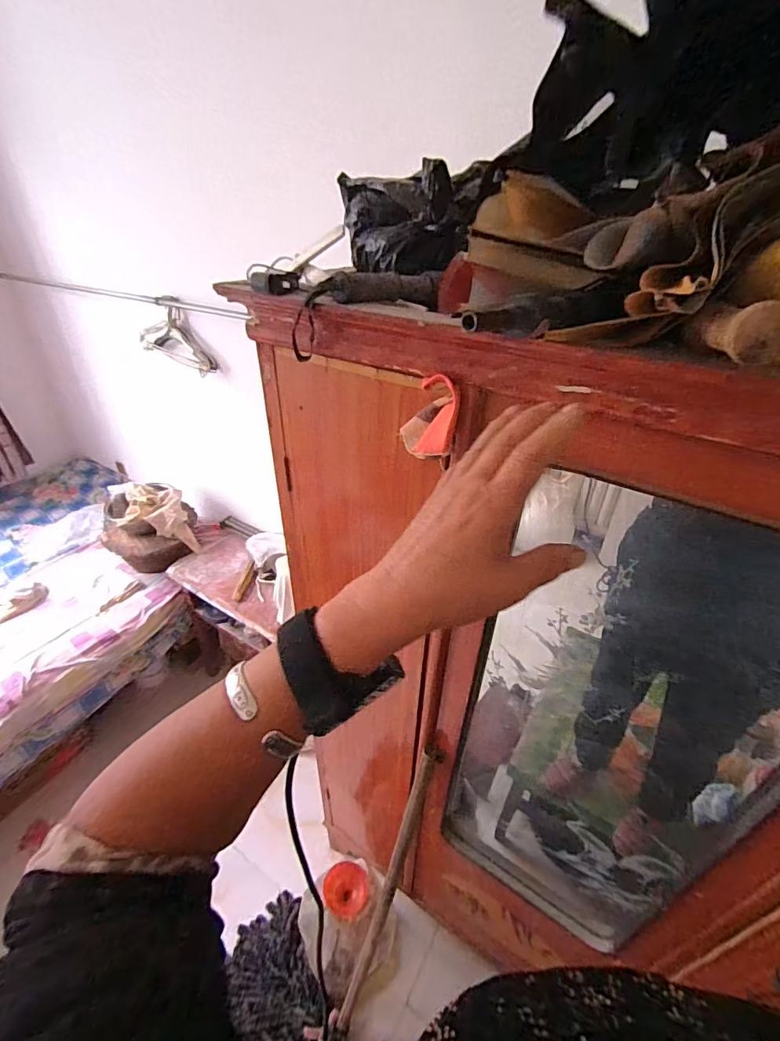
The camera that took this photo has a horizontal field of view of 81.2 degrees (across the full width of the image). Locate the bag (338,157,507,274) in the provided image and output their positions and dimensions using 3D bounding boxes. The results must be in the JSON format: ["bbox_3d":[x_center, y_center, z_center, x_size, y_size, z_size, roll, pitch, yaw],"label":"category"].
[{"bbox_3d":[-0.007,-0.457,0.698,0.095,0.121,0.233,-21,40,-28],"label":"bag"}]

